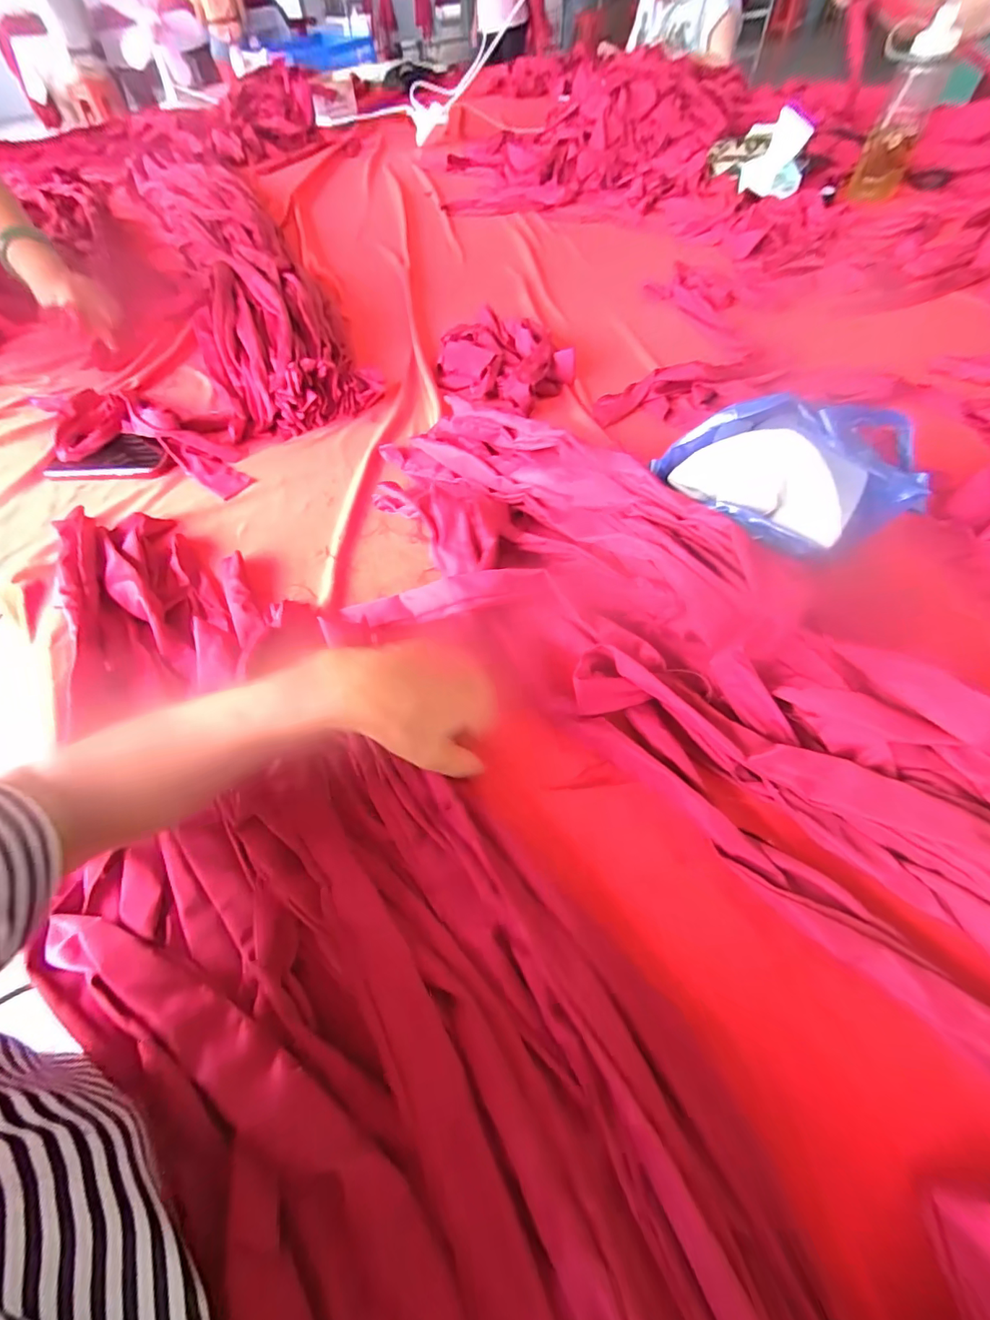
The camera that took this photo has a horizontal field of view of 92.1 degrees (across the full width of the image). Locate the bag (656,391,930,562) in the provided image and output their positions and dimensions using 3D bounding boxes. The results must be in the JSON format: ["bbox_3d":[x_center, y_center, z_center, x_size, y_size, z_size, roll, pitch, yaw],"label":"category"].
[{"bbox_3d":[0.287,-0.163,0.441,0.240,0.114,0.122,-7,57,-1],"label":"bag"}]

